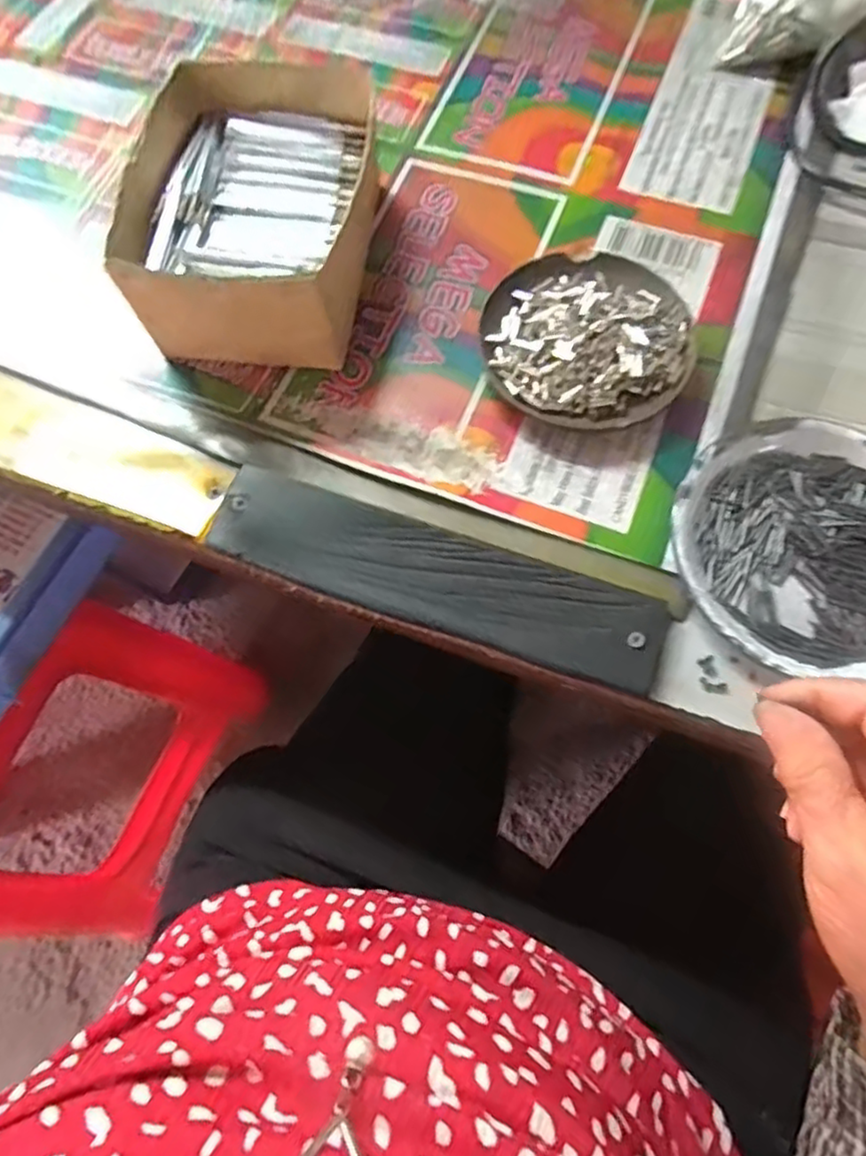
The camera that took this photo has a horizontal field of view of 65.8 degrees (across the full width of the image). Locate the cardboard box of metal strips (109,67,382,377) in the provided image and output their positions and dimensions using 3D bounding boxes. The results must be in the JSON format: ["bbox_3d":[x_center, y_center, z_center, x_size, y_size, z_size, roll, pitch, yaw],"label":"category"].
[{"bbox_3d":[-0.096,-0.205,0.378,0.121,0.070,0.153,3,70,2],"label":"cardboard box of metal strips"}]

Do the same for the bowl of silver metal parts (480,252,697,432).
[{"bbox_3d":[0.085,-0.135,0.370,0.110,0.026,0.113,0,70,1],"label":"bowl of silver metal parts"}]

